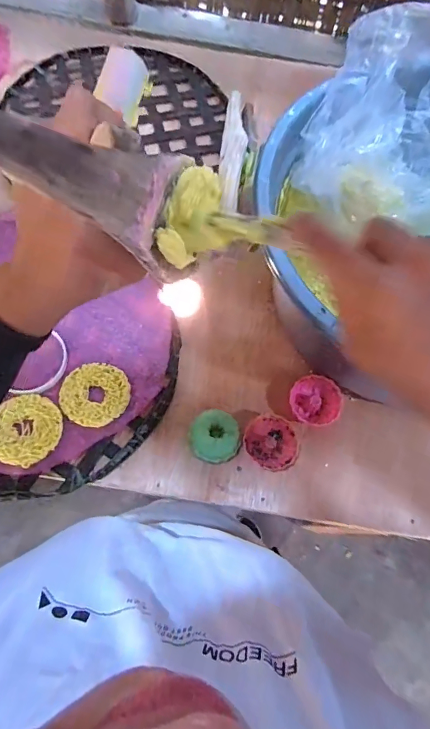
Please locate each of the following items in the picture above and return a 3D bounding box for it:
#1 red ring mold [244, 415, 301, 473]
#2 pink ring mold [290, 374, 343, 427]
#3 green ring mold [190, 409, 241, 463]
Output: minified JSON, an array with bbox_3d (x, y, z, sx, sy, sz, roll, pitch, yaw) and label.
[{"bbox_3d":[0.067,0.090,0.483,0.063,0.020,0.060,1,69,-2],"label":"red ring mold"},{"bbox_3d":[0.123,0.043,0.508,0.060,0.019,0.057,1,69,-2],"label":"pink ring mold"},{"bbox_3d":[0.001,0.084,0.476,0.054,0.035,0.055,15,69,3],"label":"green ring mold"}]

